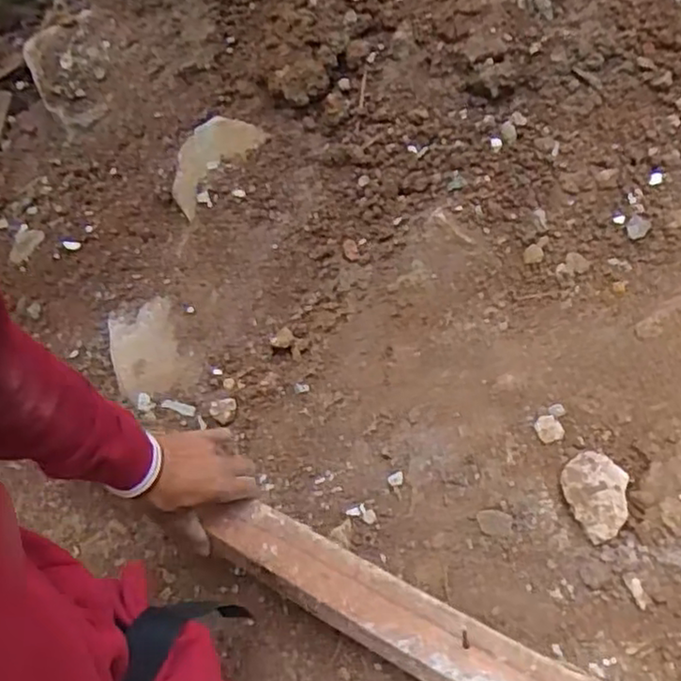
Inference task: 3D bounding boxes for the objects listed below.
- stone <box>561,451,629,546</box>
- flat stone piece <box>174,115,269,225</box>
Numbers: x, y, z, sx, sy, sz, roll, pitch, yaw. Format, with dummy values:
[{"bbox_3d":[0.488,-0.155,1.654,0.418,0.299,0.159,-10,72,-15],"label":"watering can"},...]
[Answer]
[{"bbox_3d":[0.238,0.142,0.642,0.057,0.025,0.076,-26,57,7],"label":"stone"},{"bbox_3d":[-0.182,-0.248,0.952,0.147,0.035,0.078,-44,62,8],"label":"flat stone piece"}]

